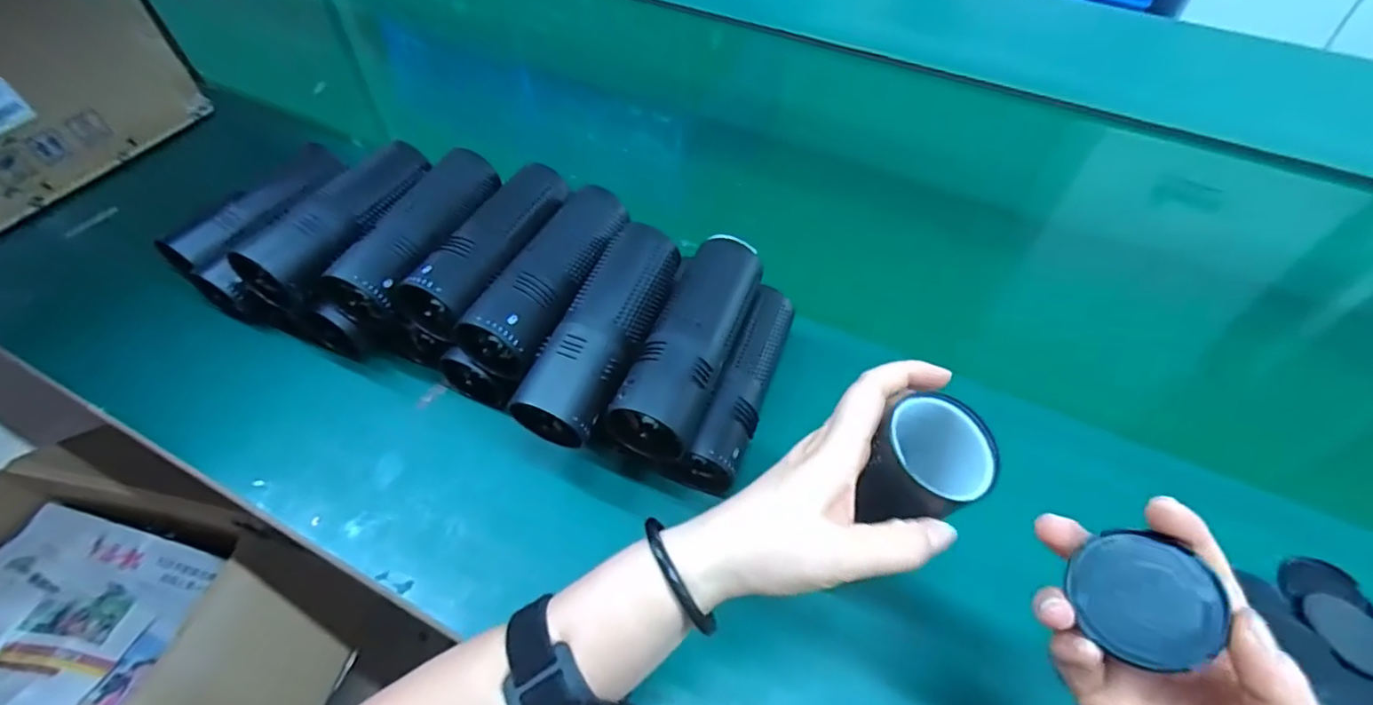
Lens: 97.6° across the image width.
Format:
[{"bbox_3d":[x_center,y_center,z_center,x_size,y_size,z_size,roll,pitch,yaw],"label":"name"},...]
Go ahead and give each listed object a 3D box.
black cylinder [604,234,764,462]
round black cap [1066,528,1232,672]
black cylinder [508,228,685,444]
[{"bbox_3d":[0.005,-0.010,0.418,0.055,0.050,0.171,18,55,13],"label":"black cylinder"},{"bbox_3d":[0.176,0.094,0.231,0.045,0.004,0.047,-18,51,24],"label":"round black cap"},{"bbox_3d":[-0.056,-0.017,0.416,0.056,0.048,0.167,20,55,14],"label":"black cylinder"}]

